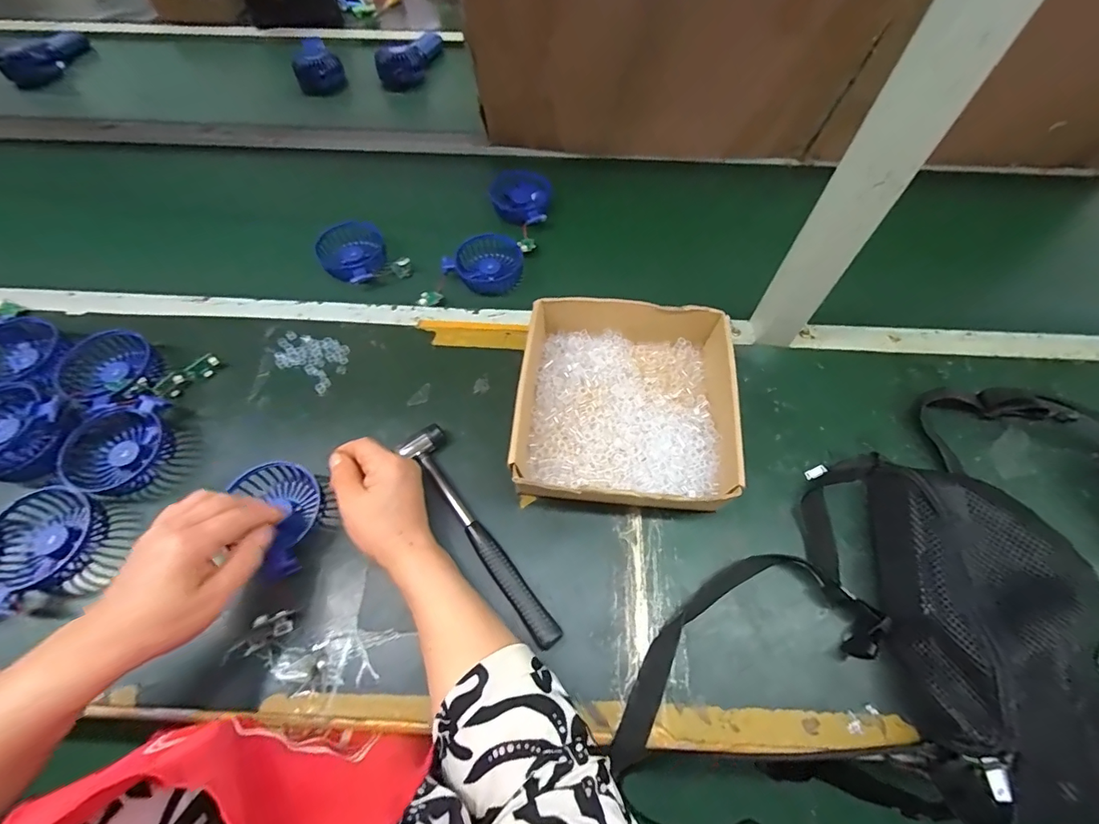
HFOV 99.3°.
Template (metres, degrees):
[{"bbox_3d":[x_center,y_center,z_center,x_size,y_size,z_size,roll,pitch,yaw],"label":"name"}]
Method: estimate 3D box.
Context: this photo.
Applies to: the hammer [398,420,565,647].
[{"bbox_3d":[-0.062,0.110,0.447,0.052,0.027,0.236,-36,66,-19],"label":"hammer"}]

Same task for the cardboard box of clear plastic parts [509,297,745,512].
[{"bbox_3d":[0.078,-0.008,0.486,0.213,0.075,0.222,5,60,3],"label":"cardboard box of clear plastic parts"}]

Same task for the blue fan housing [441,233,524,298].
[{"bbox_3d":[-0.081,-0.196,0.625,0.090,0.036,0.086,0,60,0],"label":"blue fan housing"}]

